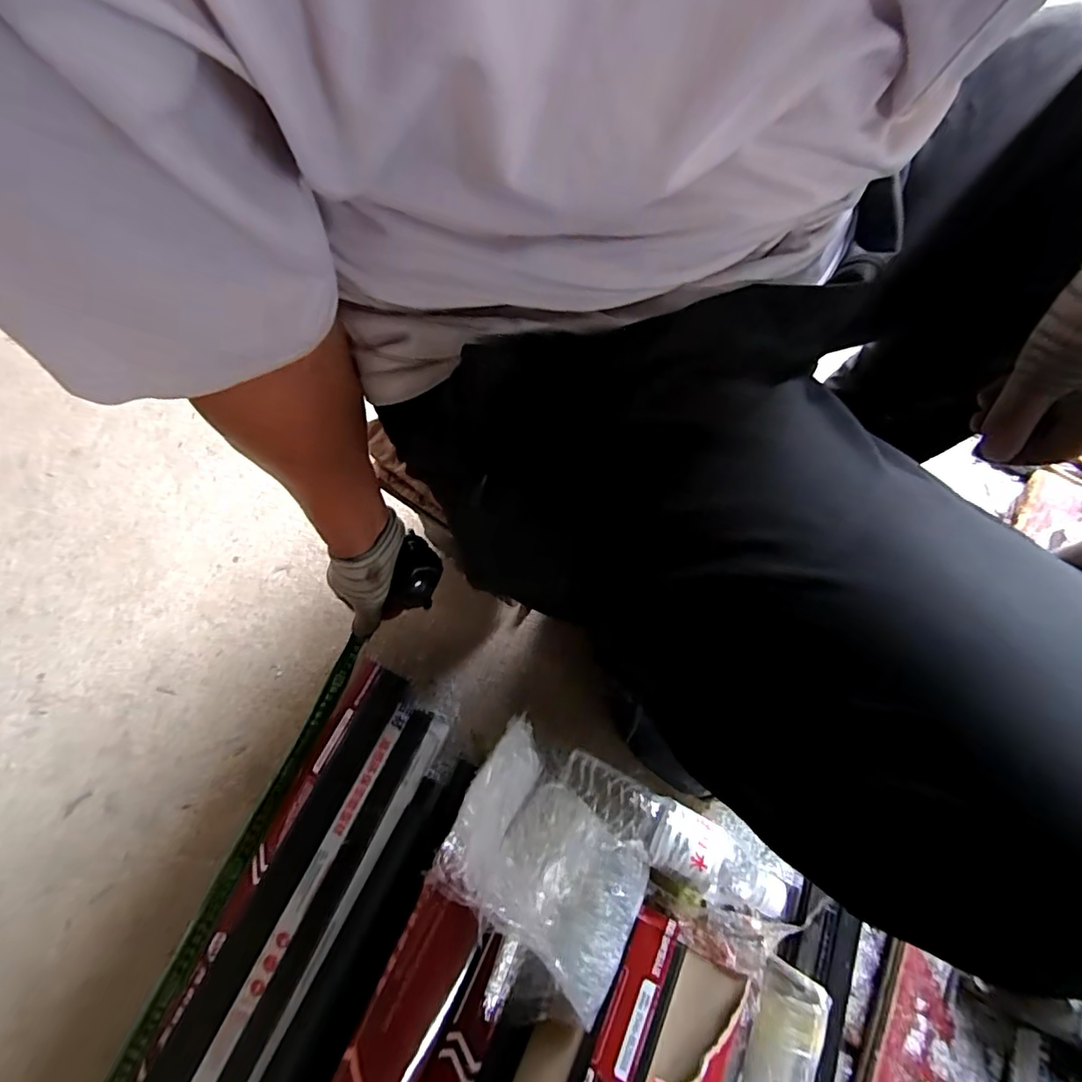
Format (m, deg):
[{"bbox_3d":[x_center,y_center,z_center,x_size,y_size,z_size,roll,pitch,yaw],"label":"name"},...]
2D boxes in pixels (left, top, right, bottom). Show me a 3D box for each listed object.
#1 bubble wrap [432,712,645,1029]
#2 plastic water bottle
[{"bbox_3d":[0.006,0.273,0.456,0.213,0.034,0.130,52,49,-14],"label":"bubble wrap"},{"bbox_3d":[0.123,0.284,0.517,0.222,0.057,0.063,28,71,12],"label":"plastic water bottle"}]

